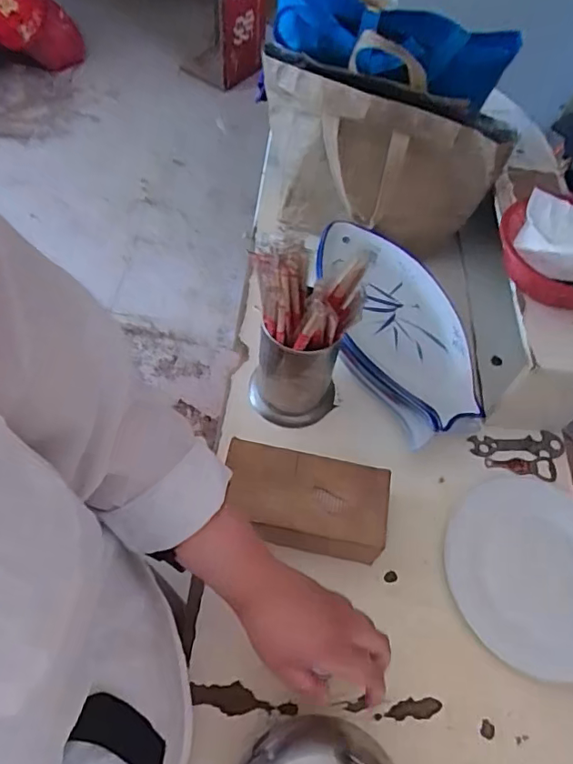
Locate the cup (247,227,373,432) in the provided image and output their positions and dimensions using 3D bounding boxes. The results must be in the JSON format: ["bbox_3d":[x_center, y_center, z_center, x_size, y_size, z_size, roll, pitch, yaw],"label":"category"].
[{"bbox_3d":[0.018,-0.046,0.641,0.110,0.260,0.092,13,58,3],"label":"cup"}]

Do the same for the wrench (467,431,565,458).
[{"bbox_3d":[0.320,0.087,0.727,0.133,0.007,0.036,0,58,-5],"label":"wrench"}]

